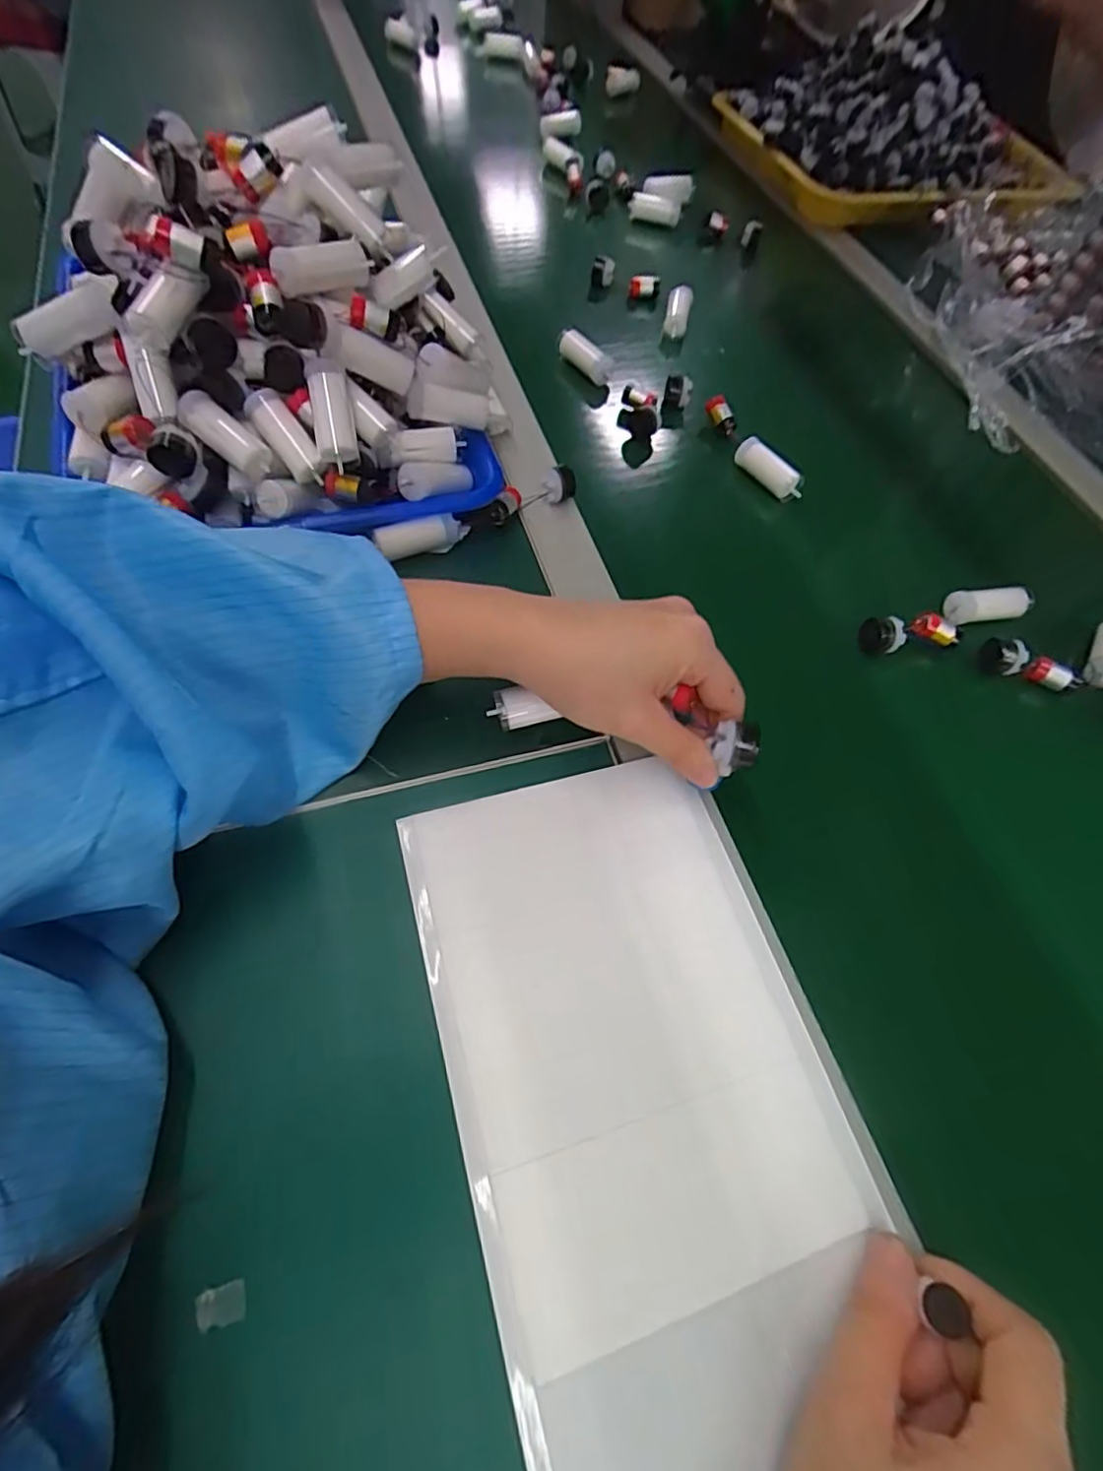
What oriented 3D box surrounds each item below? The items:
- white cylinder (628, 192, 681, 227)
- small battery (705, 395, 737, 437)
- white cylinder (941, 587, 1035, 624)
[{"bbox_3d":[0.113,-0.573,0.678,0.054,0.022,0.018,15,61,-4],"label":"white cylinder"},{"bbox_3d":[0.134,-0.249,0.488,0.031,0.014,0.012,43,57,-31],"label":"small battery"},{"bbox_3d":[0.289,-0.087,0.412,0.057,0.016,0.019,-3,64,-14],"label":"white cylinder"}]

